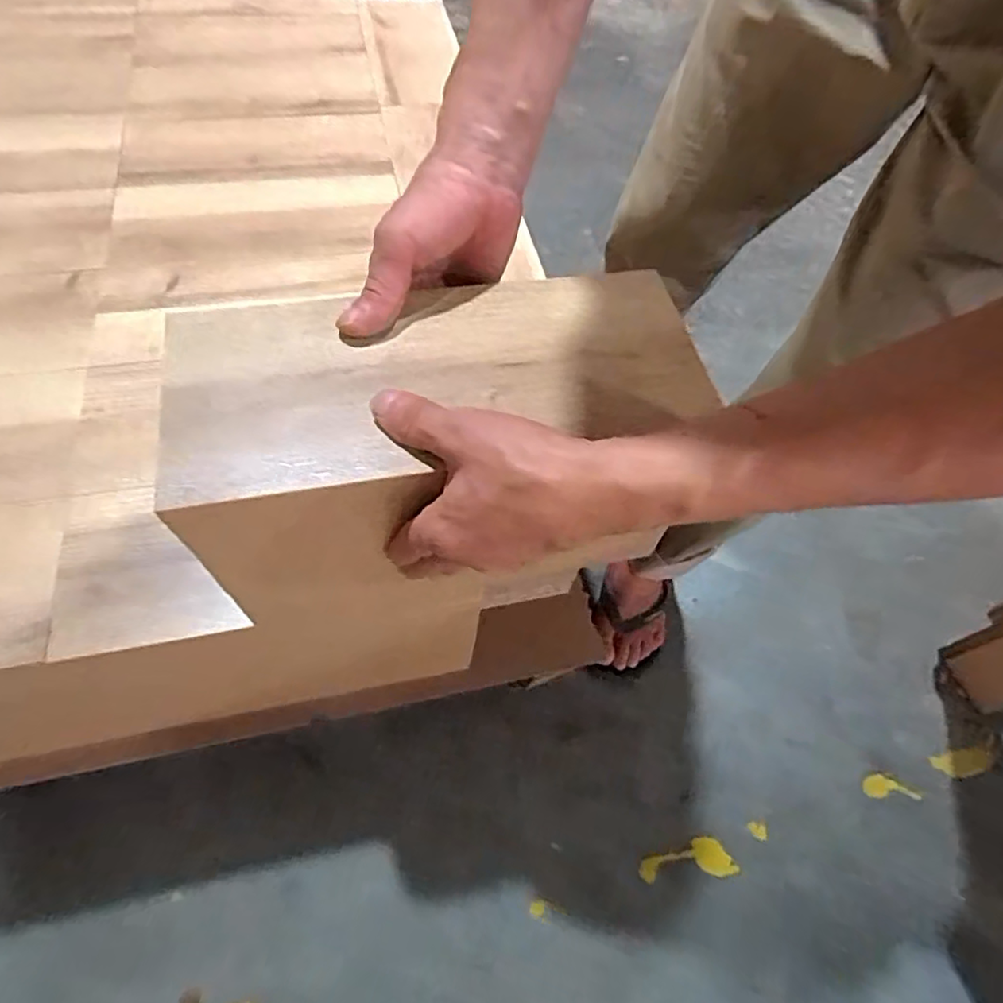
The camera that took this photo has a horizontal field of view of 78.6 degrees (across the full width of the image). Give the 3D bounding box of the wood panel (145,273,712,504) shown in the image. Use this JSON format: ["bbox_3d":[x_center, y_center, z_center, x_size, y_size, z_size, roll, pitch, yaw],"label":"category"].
[{"bbox_3d":[-0.033,-0.076,0.343,0.294,0.010,0.127,-12,60,-11],"label":"wood panel"}]

